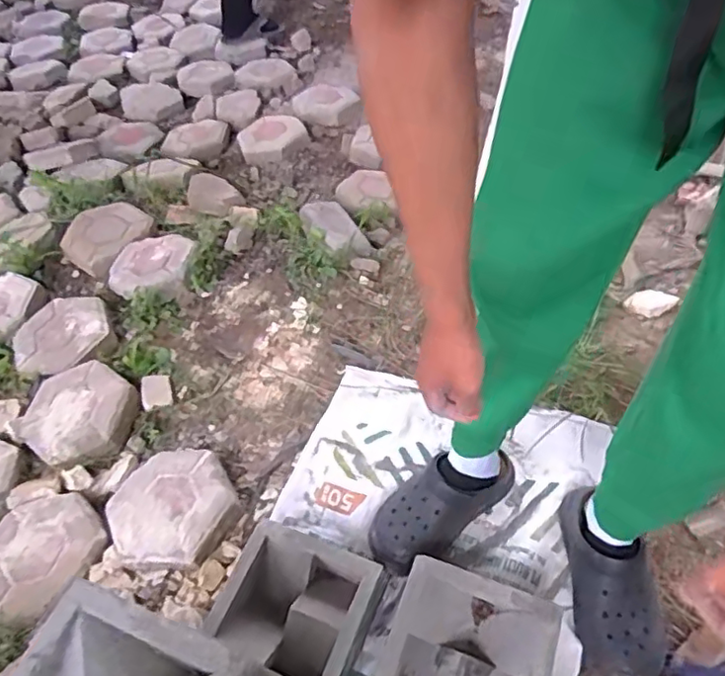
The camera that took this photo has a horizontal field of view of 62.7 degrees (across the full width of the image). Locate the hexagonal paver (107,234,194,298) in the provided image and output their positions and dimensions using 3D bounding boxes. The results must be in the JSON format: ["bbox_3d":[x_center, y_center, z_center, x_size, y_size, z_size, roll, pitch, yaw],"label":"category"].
[{"bbox_3d":[-0.488,-0.168,1.368,0.185,0.048,0.207,-2,48,2],"label":"hexagonal paver"}]

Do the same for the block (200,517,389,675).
[{"bbox_3d":[-0.100,0.389,0.846,0.203,0.095,0.201,15,51,17],"label":"block"}]

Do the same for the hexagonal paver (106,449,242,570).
[{"bbox_3d":[-0.310,0.278,0.980,0.191,0.045,0.204,-25,51,-18],"label":"hexagonal paver"}]

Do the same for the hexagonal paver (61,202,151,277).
[{"bbox_3d":[-0.631,-0.254,1.464,0.191,0.040,0.237,12,50,15],"label":"hexagonal paver"}]

